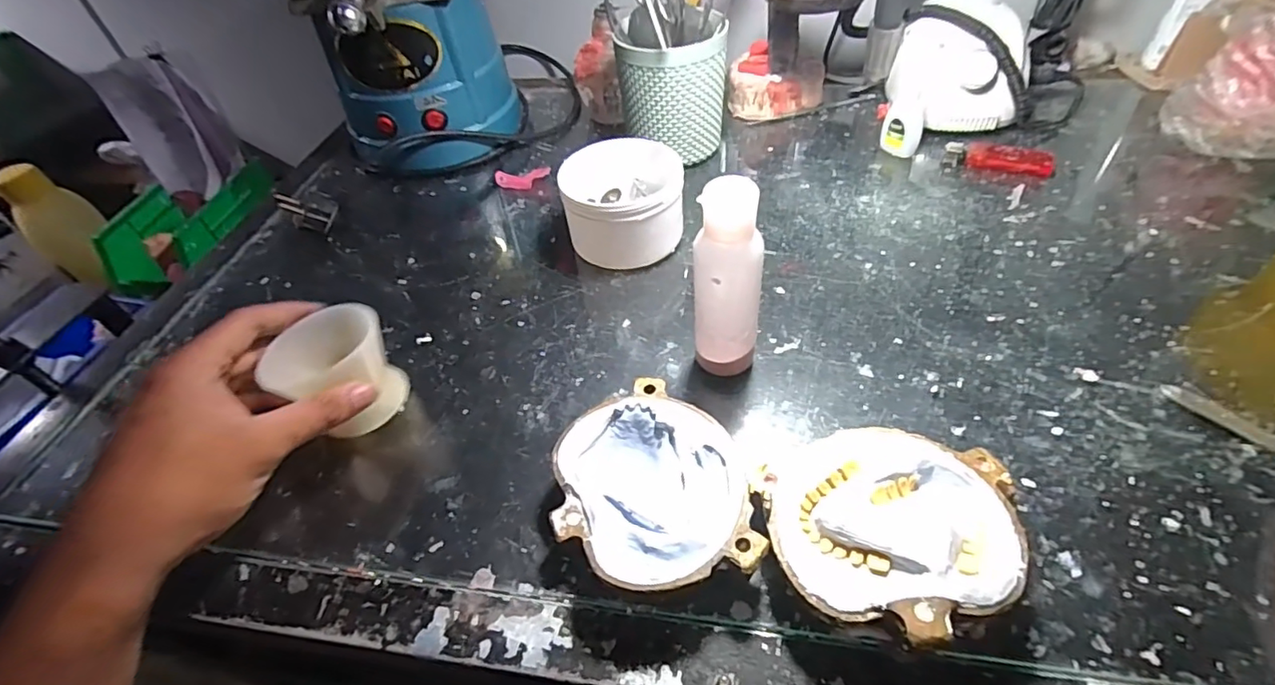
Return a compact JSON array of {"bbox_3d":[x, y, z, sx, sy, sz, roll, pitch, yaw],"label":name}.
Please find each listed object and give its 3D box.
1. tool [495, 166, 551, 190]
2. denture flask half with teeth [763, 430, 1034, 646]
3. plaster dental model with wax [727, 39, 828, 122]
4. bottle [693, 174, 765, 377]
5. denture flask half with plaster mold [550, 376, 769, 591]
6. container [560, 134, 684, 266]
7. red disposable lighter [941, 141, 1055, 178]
[{"bbox_3d":[-0.106,-0.153,0.535,0.050,0.013,0.022,-12,48,-4],"label":"tool"},{"bbox_3d":[0.114,0.088,0.272,0.111,0.036,0.097,16,52,20],"label":"denture flask half with teeth"},{"bbox_3d":[0.140,-0.260,0.573,0.094,0.060,0.046,-1,48,5],"label":"plaster dental model with wax"},{"bbox_3d":[0.051,-0.029,0.323,0.036,0.127,0.030,3,49,9],"label":"bottle"},{"bbox_3d":[0.006,0.073,0.296,0.092,0.040,0.109,-9,48,-2],"label":"denture flask half with plaster mold"},{"bbox_3d":[-0.010,-0.110,0.449,0.091,0.062,0.097,-1,48,6],"label":"container"},{"bbox_3d":[0.307,-0.157,0.489,0.081,0.017,0.020,16,52,19],"label":"red disposable lighter"}]

